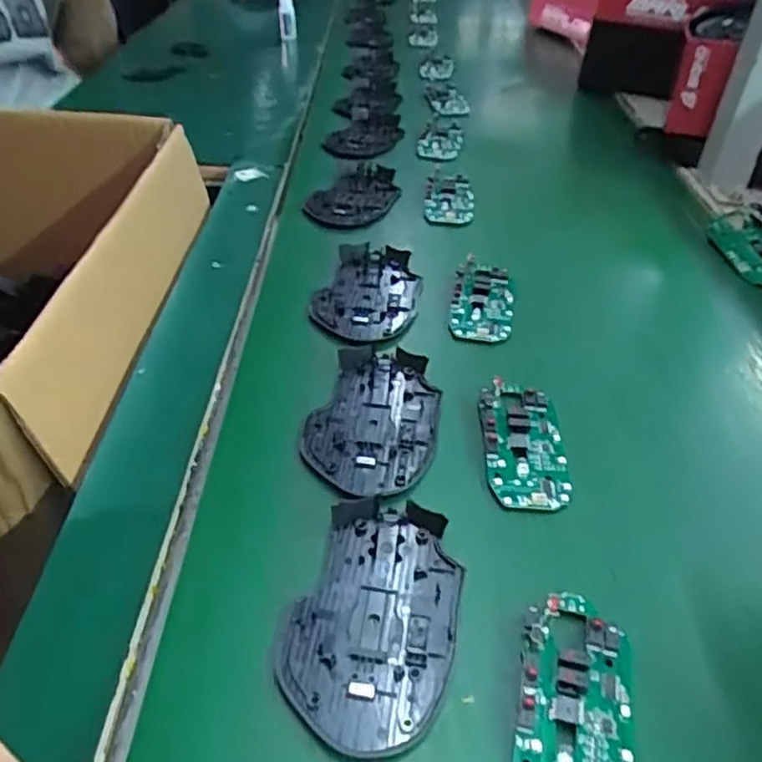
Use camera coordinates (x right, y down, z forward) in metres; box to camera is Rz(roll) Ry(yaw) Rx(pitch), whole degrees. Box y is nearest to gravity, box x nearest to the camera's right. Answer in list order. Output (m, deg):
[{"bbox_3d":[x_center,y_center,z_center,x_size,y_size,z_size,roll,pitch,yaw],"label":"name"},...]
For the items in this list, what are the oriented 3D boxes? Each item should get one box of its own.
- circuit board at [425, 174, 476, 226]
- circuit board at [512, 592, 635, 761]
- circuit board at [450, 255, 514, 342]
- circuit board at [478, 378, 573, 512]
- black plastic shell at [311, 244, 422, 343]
[{"bbox_3d":[0.064,-0.169,0.620,0.045,0.009,0.075,4,42,1],"label":"circuit board"},{"bbox_3d":[0.080,0.134,0.274,0.045,0.010,0.097,11,46,8],"label":"circuit board"},{"bbox_3d":[0.076,-0.061,0.498,0.045,0.013,0.082,8,45,4],"label":"circuit board"},{"bbox_3d":[0.082,0.036,0.384,0.046,0.010,0.089,2,45,-1],"label":"circuit board"},{"bbox_3d":[-0.009,-0.067,0.504,0.072,0.010,0.107,14,46,10],"label":"black plastic shell"}]

